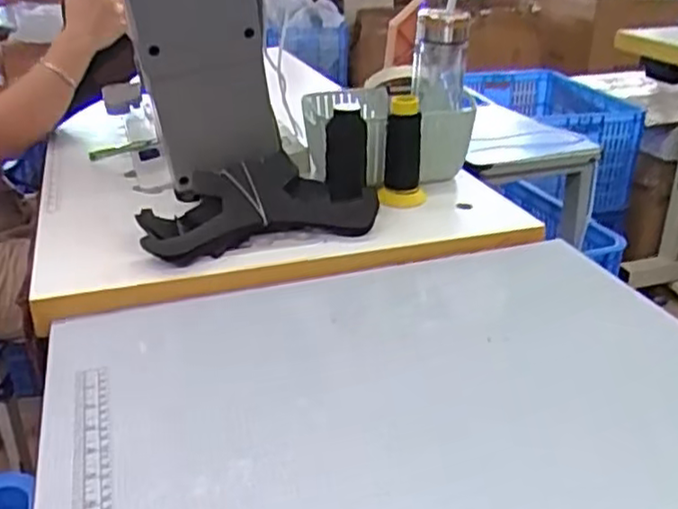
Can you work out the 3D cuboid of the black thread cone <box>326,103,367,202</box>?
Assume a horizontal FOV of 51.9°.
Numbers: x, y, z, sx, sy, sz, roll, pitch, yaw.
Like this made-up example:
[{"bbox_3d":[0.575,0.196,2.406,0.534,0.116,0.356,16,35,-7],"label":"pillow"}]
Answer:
[{"bbox_3d":[0.007,-0.114,0.782,0.045,0.109,0.043,0,-6,1],"label":"black thread cone"}]

